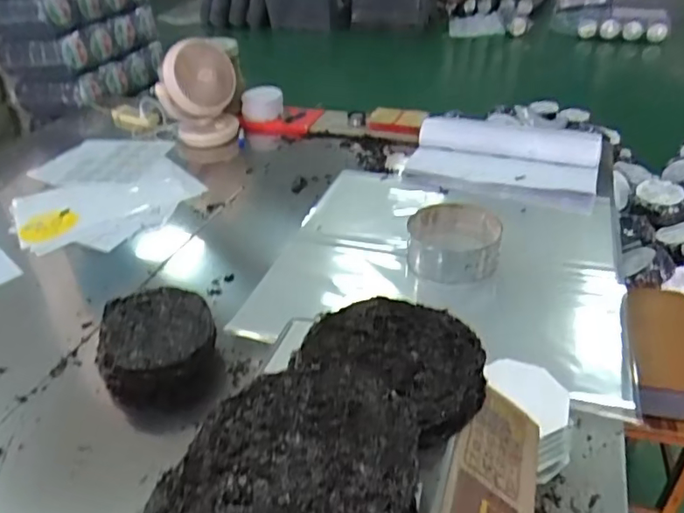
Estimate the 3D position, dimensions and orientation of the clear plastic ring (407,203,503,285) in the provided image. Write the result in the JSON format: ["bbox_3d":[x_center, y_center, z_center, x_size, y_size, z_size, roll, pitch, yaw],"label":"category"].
[{"bbox_3d":[0.246,-0.040,1.231,0.209,0.084,0.234,7,37,16],"label":"clear plastic ring"}]

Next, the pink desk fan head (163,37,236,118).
[{"bbox_3d":[-0.458,-0.580,1.782,0.221,0.228,0.184,-13,39,-10],"label":"pink desk fan head"}]

